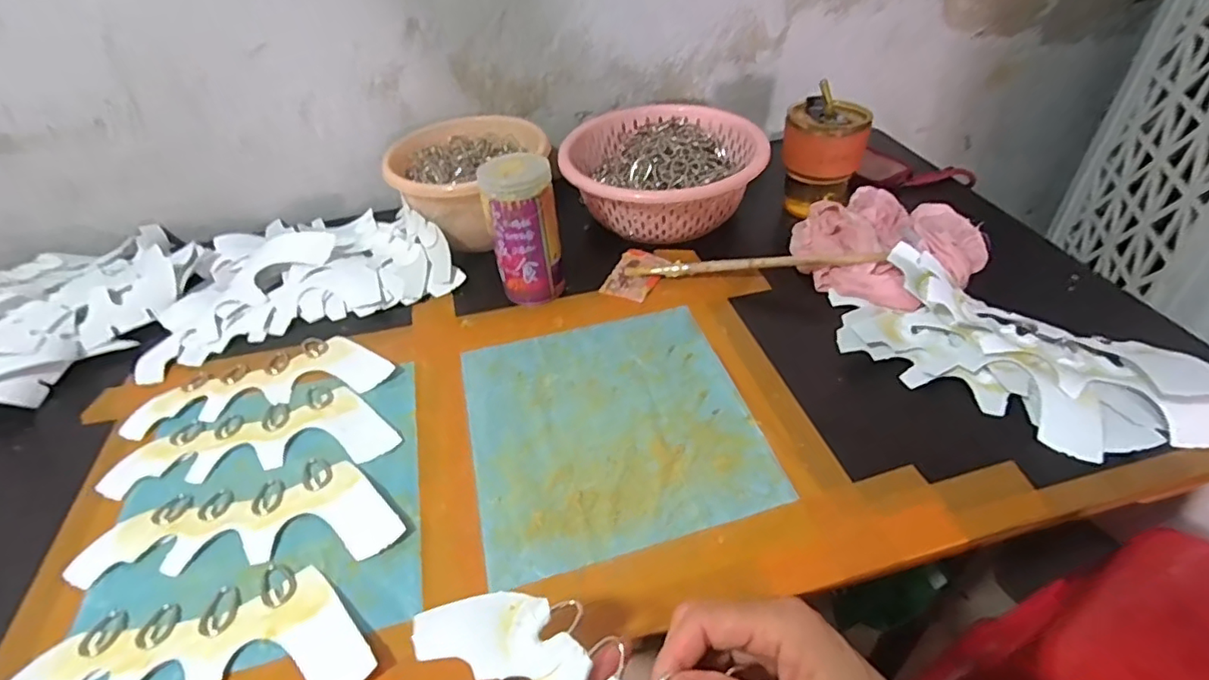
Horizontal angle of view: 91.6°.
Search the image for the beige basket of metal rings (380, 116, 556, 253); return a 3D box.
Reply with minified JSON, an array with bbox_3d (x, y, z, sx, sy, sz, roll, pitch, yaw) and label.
[{"bbox_3d":[-0.155,-0.180,0.680,0.166,0.092,0.175,24,50,28],"label":"beige basket of metal rings"}]

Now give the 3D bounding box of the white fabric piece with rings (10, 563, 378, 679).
[{"bbox_3d":[-0.250,0.185,0.366,0.219,0.010,0.083,-6,43,-1],"label":"white fabric piece with rings"}]

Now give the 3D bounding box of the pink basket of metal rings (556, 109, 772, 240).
[{"bbox_3d":[0.066,-0.199,0.688,0.219,0.069,0.199,-9,43,-4],"label":"pink basket of metal rings"}]

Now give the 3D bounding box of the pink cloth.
[{"bbox_3d":[0.287,-0.099,0.602,0.170,0.039,0.161,27,51,30],"label":"pink cloth"}]

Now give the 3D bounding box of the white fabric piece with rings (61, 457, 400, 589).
[{"bbox_3d":[-0.259,0.132,0.428,0.221,0.007,0.081,-9,43,-4],"label":"white fabric piece with rings"}]

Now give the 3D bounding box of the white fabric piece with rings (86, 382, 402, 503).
[{"bbox_3d":[-0.285,0.078,0.491,0.222,0.005,0.083,-8,43,-4],"label":"white fabric piece with rings"}]

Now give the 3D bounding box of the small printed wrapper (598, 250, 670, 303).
[{"bbox_3d":[0.033,-0.071,0.621,0.054,0.012,0.076,18,47,23],"label":"small printed wrapper"}]

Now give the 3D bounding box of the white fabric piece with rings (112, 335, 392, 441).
[{"bbox_3d":[-0.310,0.038,0.536,0.216,0.006,0.082,-16,44,-11],"label":"white fabric piece with rings"}]

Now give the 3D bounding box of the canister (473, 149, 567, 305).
[{"bbox_3d":[-0.078,-0.105,0.576,0.067,0.136,0.064,-12,43,-8],"label":"canister"}]

